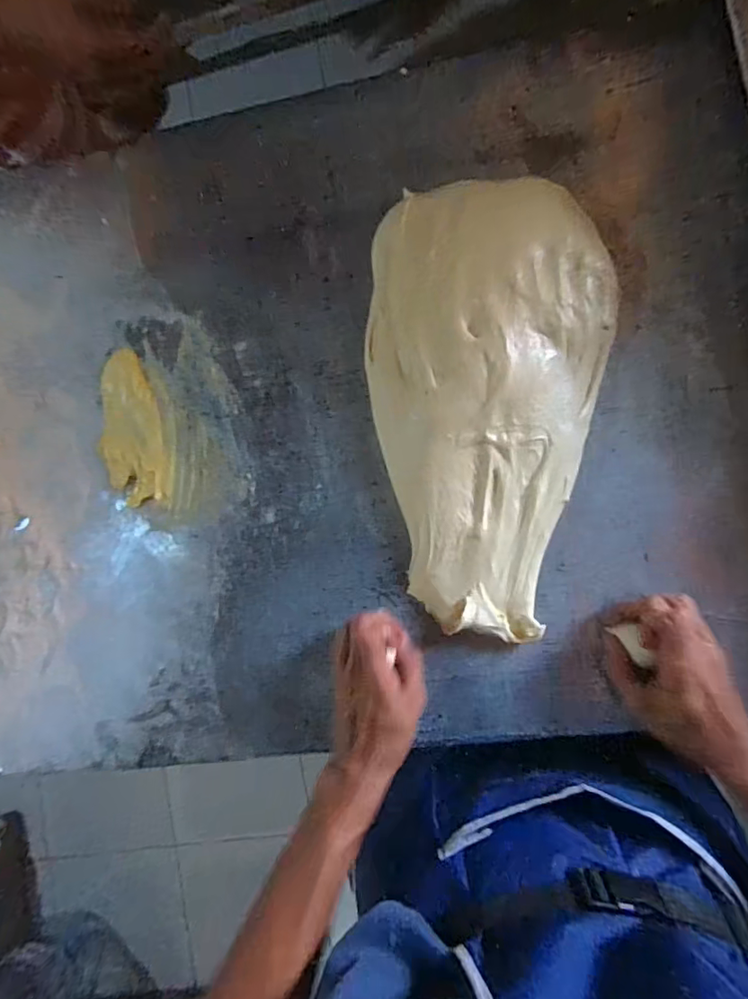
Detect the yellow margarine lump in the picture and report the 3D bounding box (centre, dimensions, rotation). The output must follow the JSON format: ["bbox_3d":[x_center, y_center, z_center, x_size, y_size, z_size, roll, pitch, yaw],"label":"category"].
[{"bbox_3d":[-0.240,-0.071,0.508,0.065,0.006,0.152,-14,84,7],"label":"yellow margarine lump"}]

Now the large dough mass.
[{"bbox_3d":[0.093,-0.078,0.442,0.198,0.052,0.374,2,86,9],"label":"large dough mass"}]

